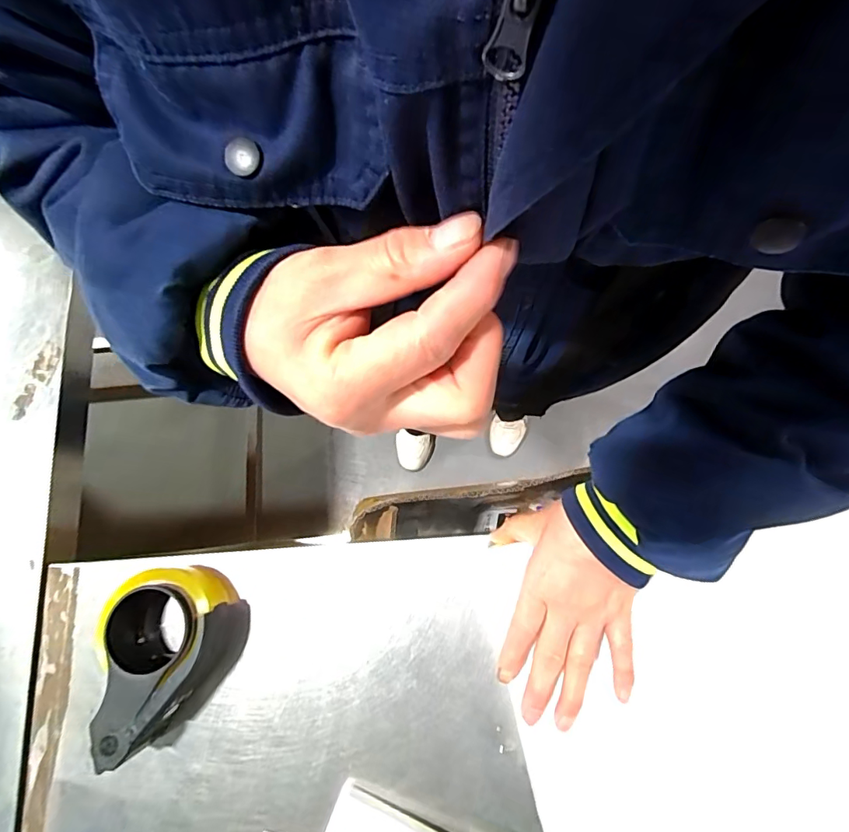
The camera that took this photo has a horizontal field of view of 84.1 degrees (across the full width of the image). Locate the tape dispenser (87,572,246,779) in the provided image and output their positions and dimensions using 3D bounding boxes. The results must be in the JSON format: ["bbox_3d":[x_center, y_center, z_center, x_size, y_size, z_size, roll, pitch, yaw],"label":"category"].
[{"bbox_3d":[-0.260,0.229,0.457,0.122,0.064,0.153,35,80,9],"label":"tape dispenser"}]

